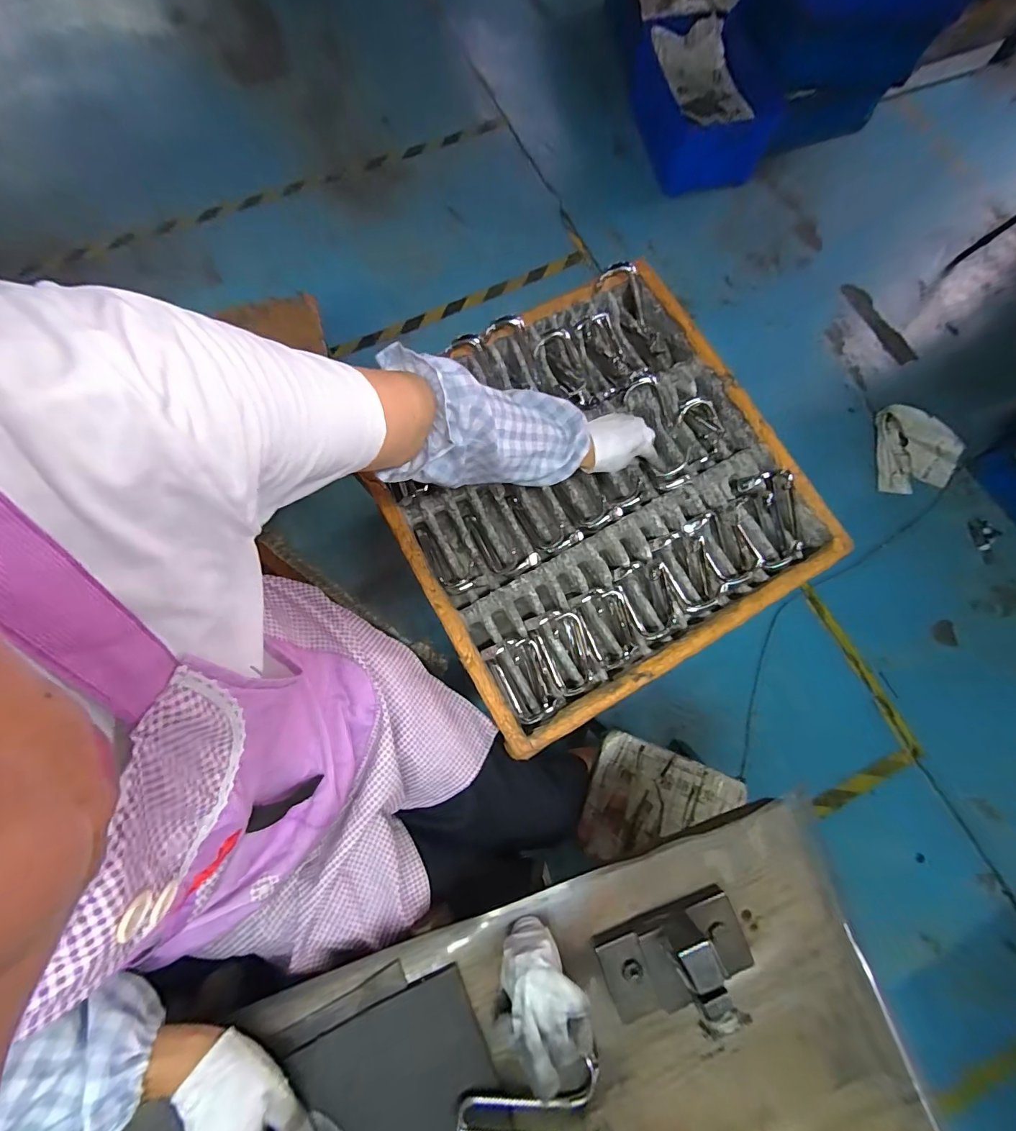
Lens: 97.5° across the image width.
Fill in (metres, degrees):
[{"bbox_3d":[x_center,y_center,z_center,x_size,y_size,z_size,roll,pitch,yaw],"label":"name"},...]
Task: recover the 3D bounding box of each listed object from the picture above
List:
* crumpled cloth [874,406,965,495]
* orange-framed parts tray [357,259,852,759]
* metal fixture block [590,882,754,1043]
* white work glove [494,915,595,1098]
[{"bbox_3d":[1.285,-0.356,1.392,0.247,0.041,0.279,6,76,1],"label":"crumpled cloth"},{"bbox_3d":[0.113,-0.115,0.652,0.552,0.072,0.548,-29,78,-7],"label":"orange-framed parts tray"},{"bbox_3d":[0.150,0.346,0.382,0.129,0.069,0.064,-23,78,-6],"label":"metal fixture block"},{"bbox_3d":[0.028,0.374,0.374,0.070,0.059,0.101,8,77,2],"label":"white work glove"}]

